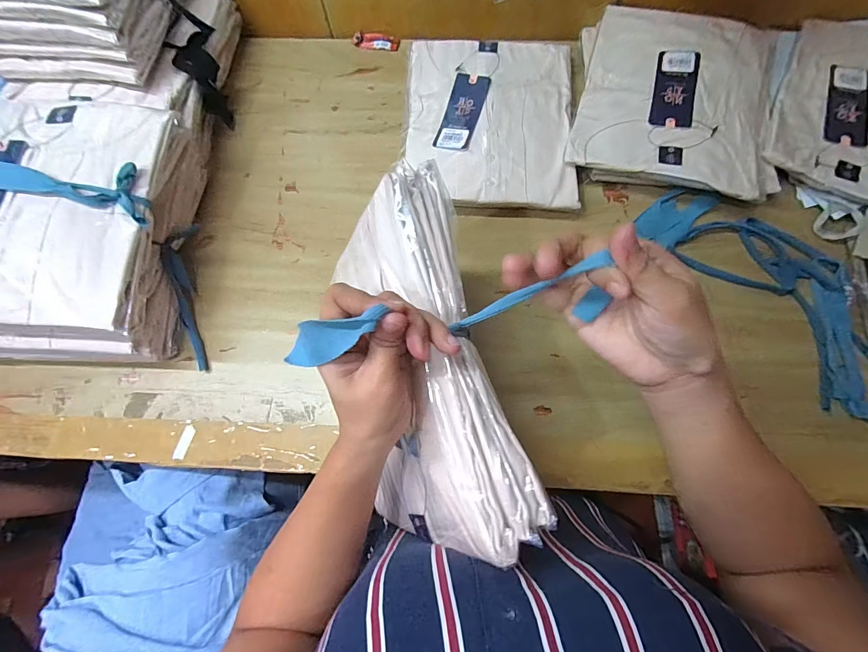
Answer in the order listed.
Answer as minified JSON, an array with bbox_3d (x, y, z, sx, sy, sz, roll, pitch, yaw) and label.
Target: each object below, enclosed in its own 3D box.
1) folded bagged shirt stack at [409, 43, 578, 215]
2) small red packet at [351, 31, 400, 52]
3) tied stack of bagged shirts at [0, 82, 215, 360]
[{"bbox_3d":[0.071,-0.260,0.490,0.208,0.046,0.253,2,74,3],"label":"folded bagged shirt stack"},{"bbox_3d":[-0.085,-0.421,0.559,0.067,0.010,0.023,8,74,5],"label":"small red packet"},{"bbox_3d":[-0.386,-0.123,0.423,0.199,0.123,0.303,0,74,2],"label":"tied stack of bagged shirts"}]

